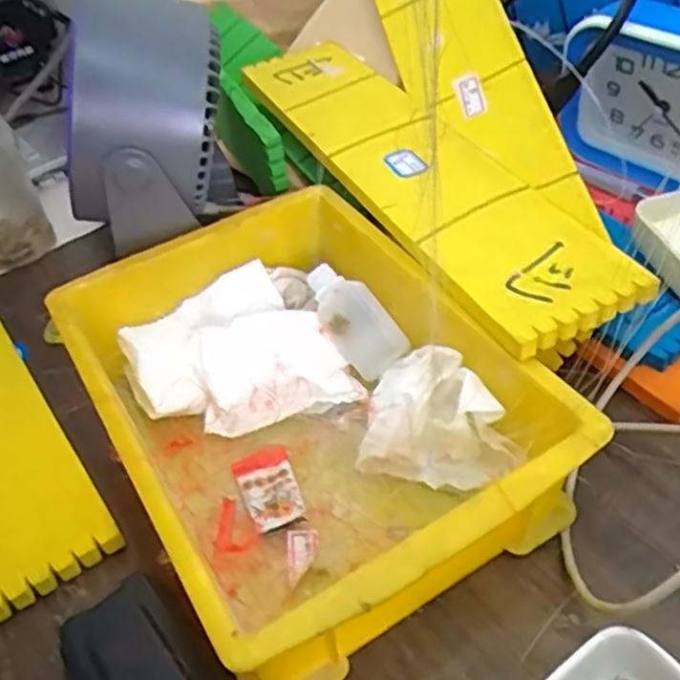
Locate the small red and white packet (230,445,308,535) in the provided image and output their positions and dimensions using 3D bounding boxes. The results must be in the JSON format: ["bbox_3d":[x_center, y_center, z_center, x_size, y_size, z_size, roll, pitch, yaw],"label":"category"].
[{"bbox_3d":[-0.036,0.075,0.361,0.028,0.005,0.049,-18,46,-11],"label":"small red and white packet"}]

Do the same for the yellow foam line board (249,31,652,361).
[{"bbox_3d":[0.039,-0.116,0.442,0.087,0.014,0.354,-22,47,-15],"label":"yellow foam line board"}]

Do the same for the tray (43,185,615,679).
[{"bbox_3d":[-0.020,0.031,0.364,0.180,0.076,0.248,-27,48,-20],"label":"tray"}]

